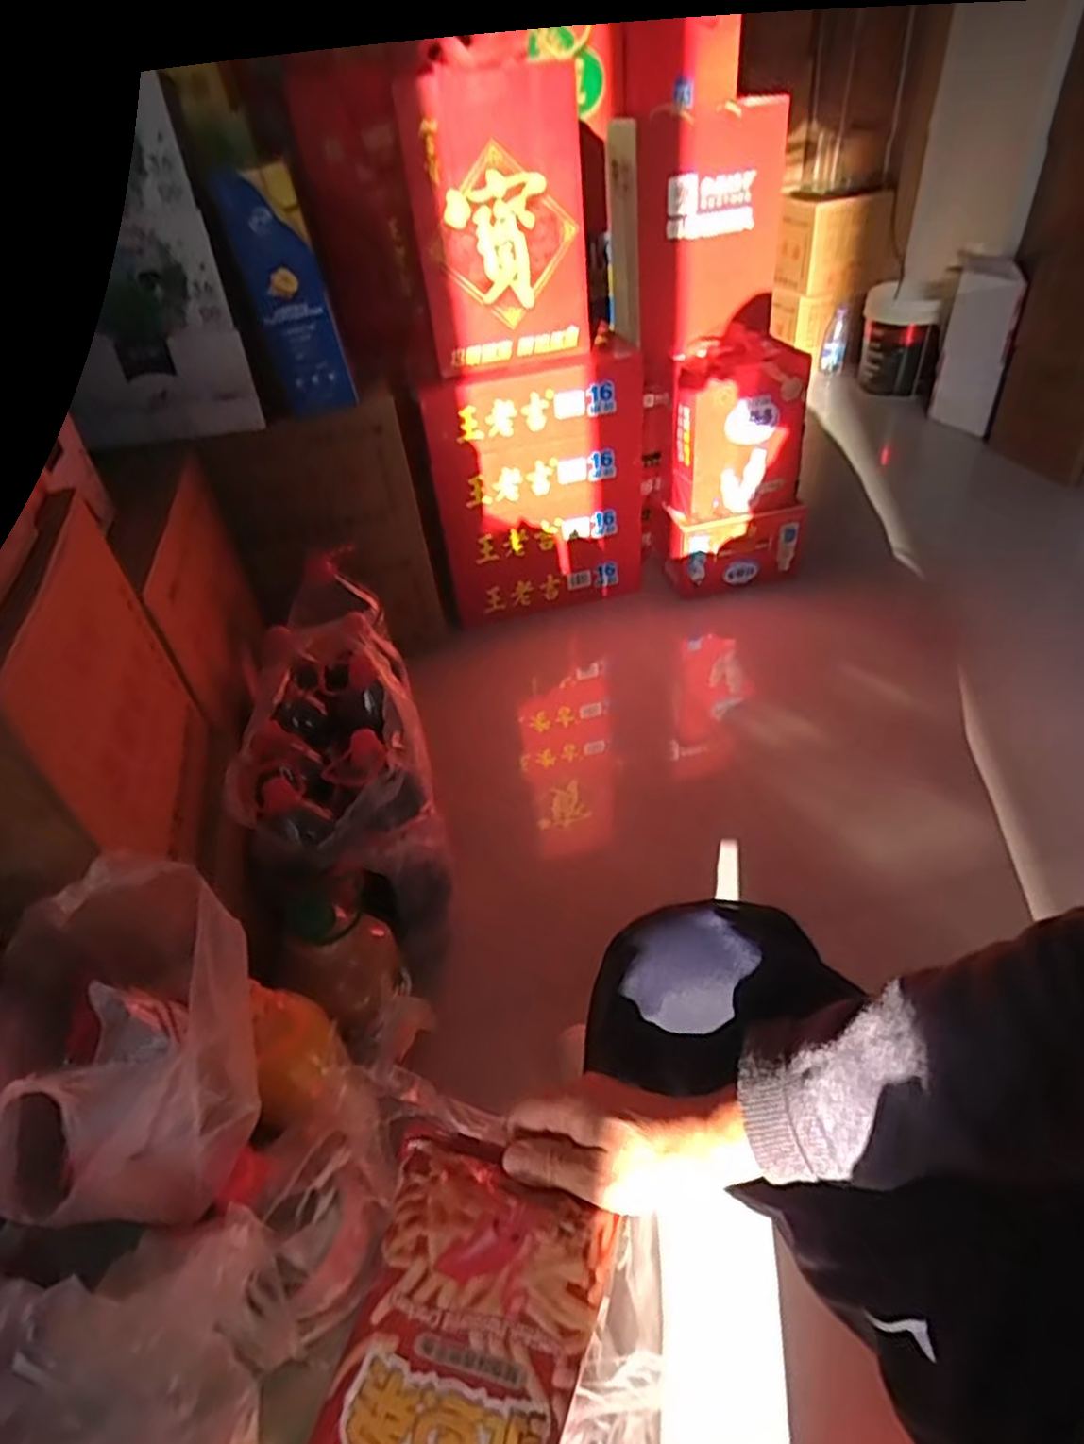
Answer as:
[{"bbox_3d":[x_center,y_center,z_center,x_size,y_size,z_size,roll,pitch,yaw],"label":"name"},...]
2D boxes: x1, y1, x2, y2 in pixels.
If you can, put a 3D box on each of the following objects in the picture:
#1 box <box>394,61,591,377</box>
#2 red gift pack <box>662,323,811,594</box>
[{"bbox_3d":[-0.065,-0.784,1.196,0.265,0.381,0.107,-5,41,2],"label":"box"},{"bbox_3d":[0.395,-0.518,1.542,0.282,0.490,0.158,-11,41,-4],"label":"red gift pack"}]

